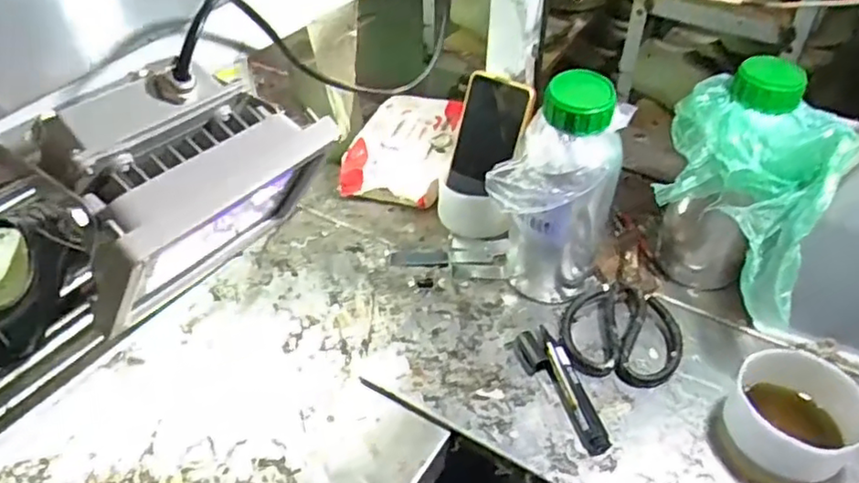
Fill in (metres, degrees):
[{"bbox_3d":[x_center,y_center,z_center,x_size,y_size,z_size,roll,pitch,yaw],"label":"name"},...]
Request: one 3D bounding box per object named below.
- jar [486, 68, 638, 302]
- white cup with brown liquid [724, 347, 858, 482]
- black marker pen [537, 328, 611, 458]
[{"bbox_3d":[0.110,-0.033,0.565,0.094,0.224,0.089,0,41,0],"label":"jar"},{"bbox_3d":[0.274,0.134,0.495,0.080,0.066,0.085,0,41,0],"label":"white cup with brown liquid"},{"bbox_3d":[0.117,0.119,0.550,0.022,0.018,0.125,-10,41,-11],"label":"black marker pen"}]

